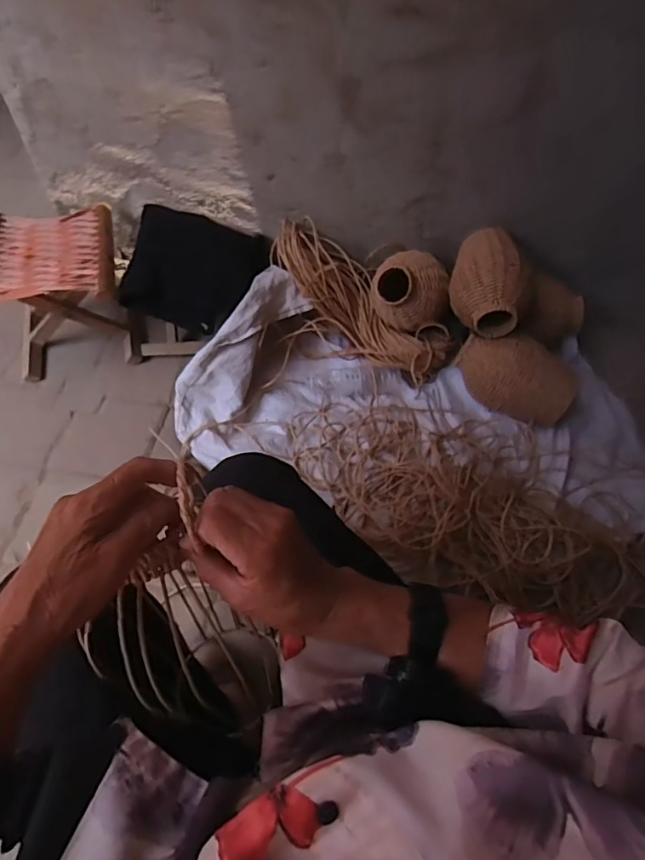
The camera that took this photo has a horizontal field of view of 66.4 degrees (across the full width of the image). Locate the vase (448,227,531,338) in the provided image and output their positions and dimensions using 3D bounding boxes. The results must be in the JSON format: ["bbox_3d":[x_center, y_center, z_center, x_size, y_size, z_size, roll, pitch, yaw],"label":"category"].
[{"bbox_3d":[0.370,-0.347,1.104,0.147,0.137,0.240,0,57,-4],"label":"vase"}]

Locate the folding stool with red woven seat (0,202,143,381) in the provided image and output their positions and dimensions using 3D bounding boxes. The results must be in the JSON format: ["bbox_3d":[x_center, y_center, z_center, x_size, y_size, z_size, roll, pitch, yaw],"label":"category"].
[{"bbox_3d":[-0.609,-0.339,1.179,0.260,0.231,0.322,-12,58,-11],"label":"folding stool with red woven seat"}]

